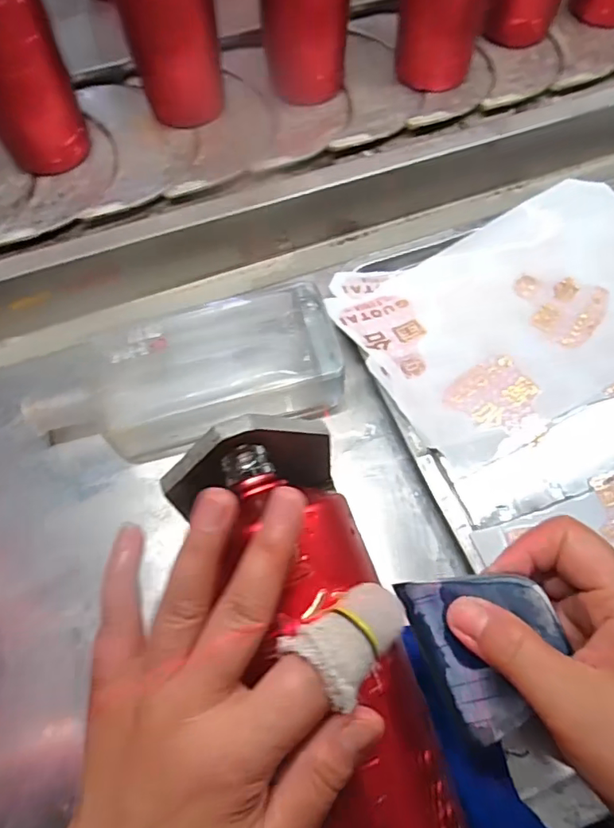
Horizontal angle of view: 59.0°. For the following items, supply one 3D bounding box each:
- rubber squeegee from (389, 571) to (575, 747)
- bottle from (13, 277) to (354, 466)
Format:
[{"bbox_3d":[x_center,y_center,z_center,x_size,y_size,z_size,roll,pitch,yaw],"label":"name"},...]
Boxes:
[{"bbox_3d":[0.081,0.100,0.235,0.056,0.005,0.072,-30,79,20],"label":"rubber squeegee"},{"bbox_3d":[-0.087,-0.025,0.400,0.222,0.050,0.101,-18,64,-6],"label":"bottle"}]

